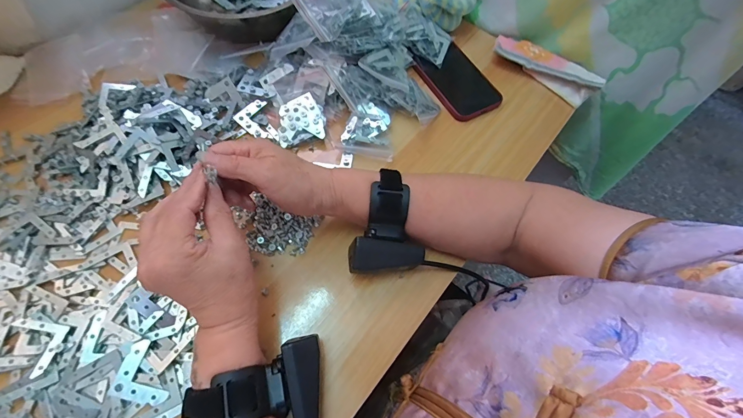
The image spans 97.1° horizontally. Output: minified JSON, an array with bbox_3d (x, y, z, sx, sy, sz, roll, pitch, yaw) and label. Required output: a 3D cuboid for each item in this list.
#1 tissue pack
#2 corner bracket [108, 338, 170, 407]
[{"bbox_3d":[0.244,-0.199,0.463,0.146,0.027,0.046,36,68,14],"label":"tissue pack"},{"bbox_3d":[-0.192,0.142,0.283,0.046,0.004,0.044,23,70,-3],"label":"corner bracket"}]

